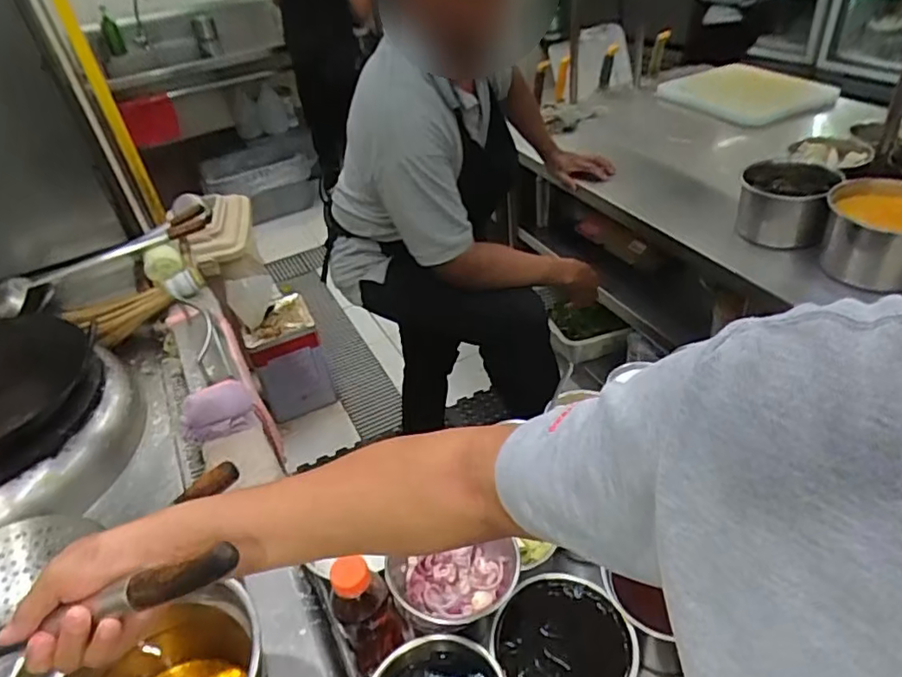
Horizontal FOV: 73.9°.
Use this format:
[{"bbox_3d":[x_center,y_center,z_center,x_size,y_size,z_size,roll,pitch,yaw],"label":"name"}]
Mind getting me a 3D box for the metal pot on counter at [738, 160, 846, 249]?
[{"bbox_3d":[0.627,-0.254,1.131,0.151,0.110,0.153,-5,39,4],"label":"metal pot on counter"}]

